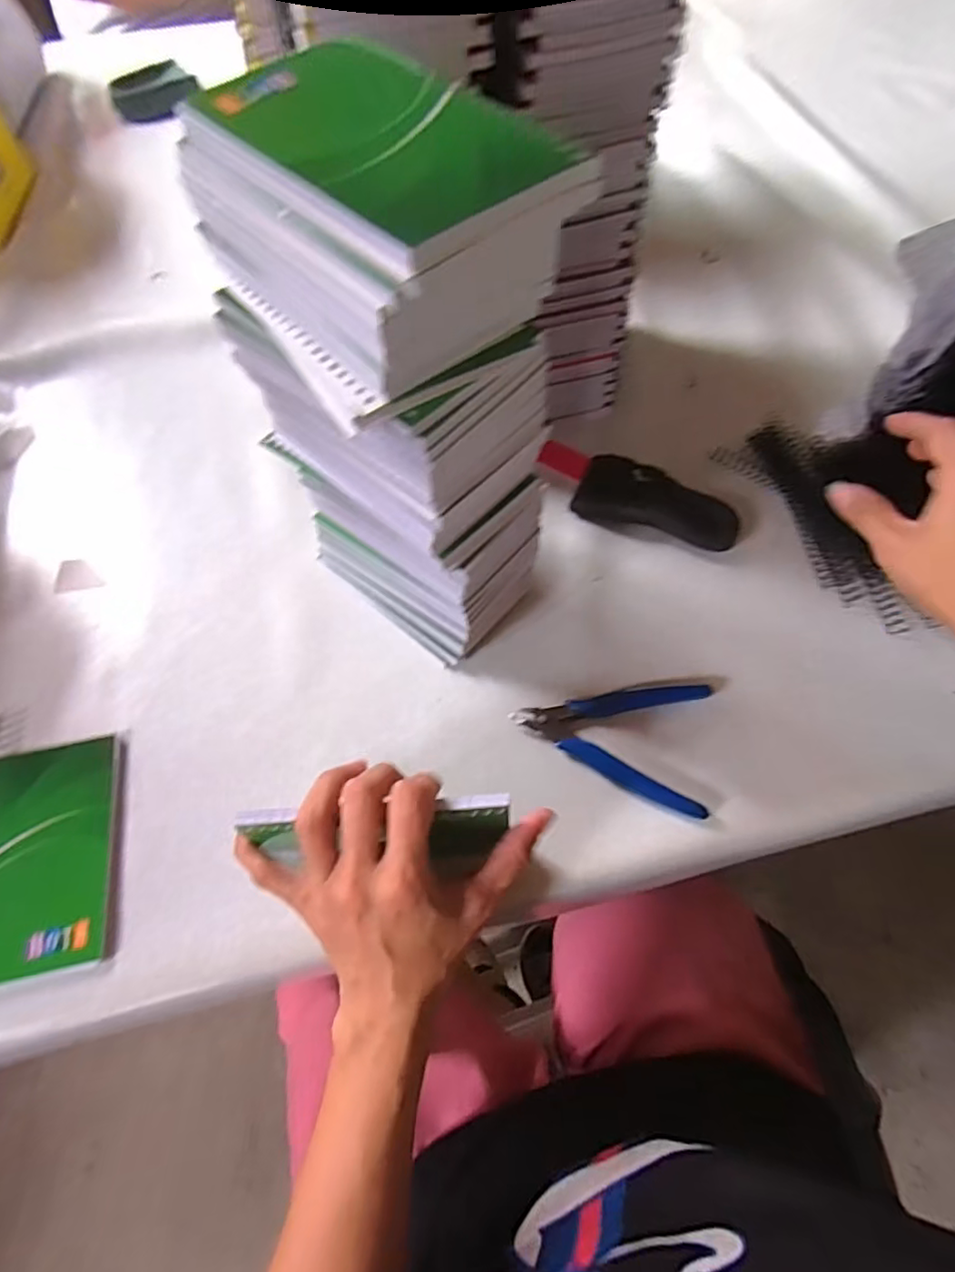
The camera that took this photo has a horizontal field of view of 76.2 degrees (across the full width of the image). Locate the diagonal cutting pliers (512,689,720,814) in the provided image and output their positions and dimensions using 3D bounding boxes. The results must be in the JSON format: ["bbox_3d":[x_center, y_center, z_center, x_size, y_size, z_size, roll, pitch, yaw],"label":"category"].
[{"bbox_3d":[0.084,0.056,0.380,0.117,0.011,0.085,13,64,9],"label":"diagonal cutting pliers"}]

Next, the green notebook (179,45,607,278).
[{"bbox_3d":[-0.036,-0.165,0.203,0.085,0.008,0.131,-40,68,-17],"label":"green notebook"}]

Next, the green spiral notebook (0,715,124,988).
[{"bbox_3d":[-0.258,0.118,0.358,0.086,0.011,0.150,-11,63,-4],"label":"green spiral notebook"}]

